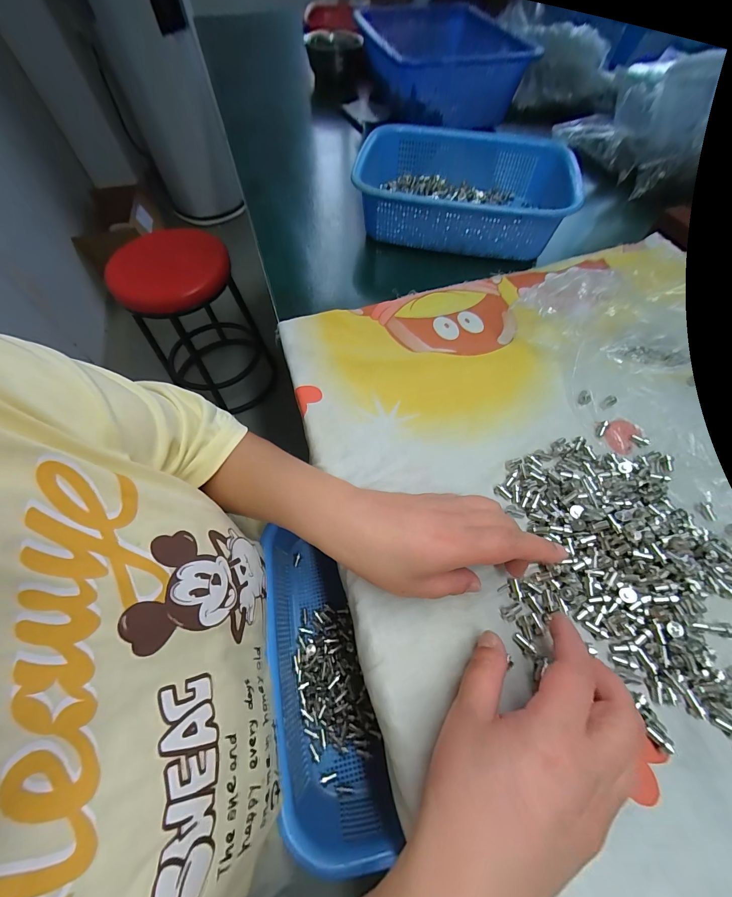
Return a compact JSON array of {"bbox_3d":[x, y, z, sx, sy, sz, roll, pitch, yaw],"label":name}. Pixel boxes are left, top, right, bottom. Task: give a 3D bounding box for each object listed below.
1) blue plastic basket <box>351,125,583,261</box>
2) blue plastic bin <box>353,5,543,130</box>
[{"bbox_3d":[0.126,-0.354,0.461,0.263,0.077,0.199,9,62,4],"label":"blue plastic basket"},{"bbox_3d":[0.123,-0.649,0.579,0.218,0.113,0.269,-17,63,-10],"label":"blue plastic bin"}]

